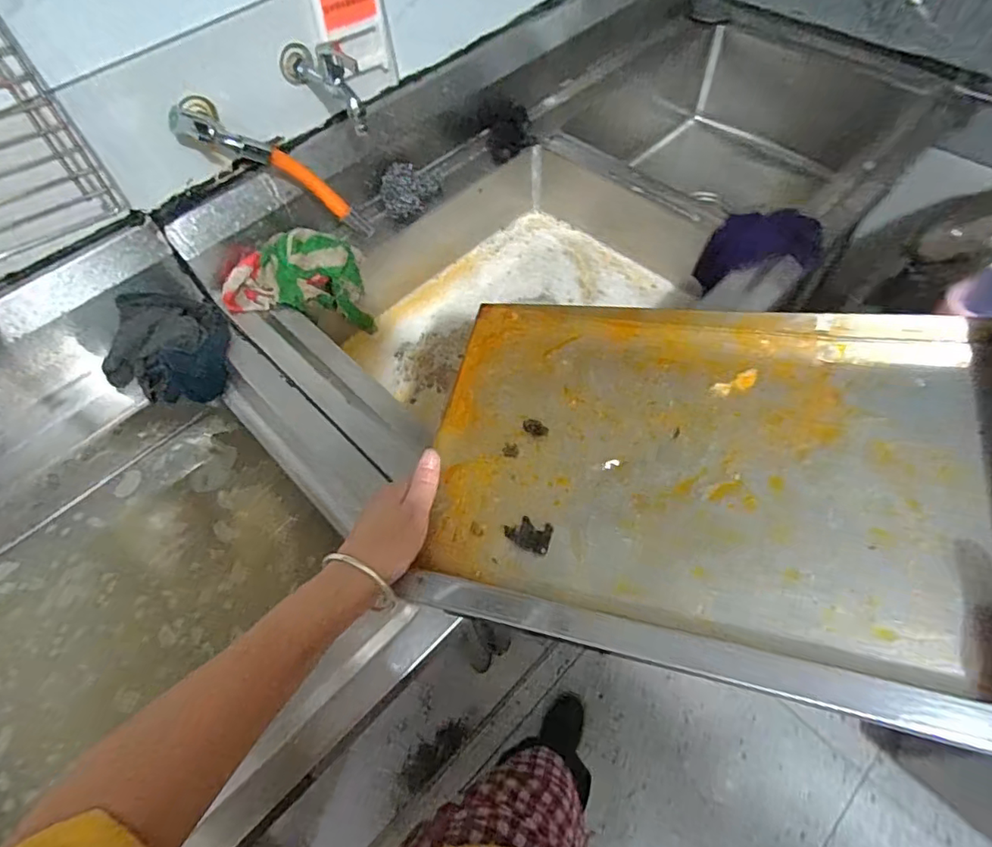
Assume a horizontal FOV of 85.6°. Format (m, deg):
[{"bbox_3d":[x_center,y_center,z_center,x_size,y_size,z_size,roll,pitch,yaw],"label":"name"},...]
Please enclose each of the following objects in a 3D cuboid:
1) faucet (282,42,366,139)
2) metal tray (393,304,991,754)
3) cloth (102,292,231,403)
[{"bbox_3d":[-0.213,-0.442,0.684,0.051,0.080,0.151,-41,64,-19],"label":"faucet"},{"bbox_3d":[0.164,0.029,0.433,0.429,0.035,0.316,9,64,17],"label":"metal tray"},{"bbox_3d":[-0.426,-0.103,0.711,0.131,0.085,0.150,21,62,16],"label":"cloth"}]

